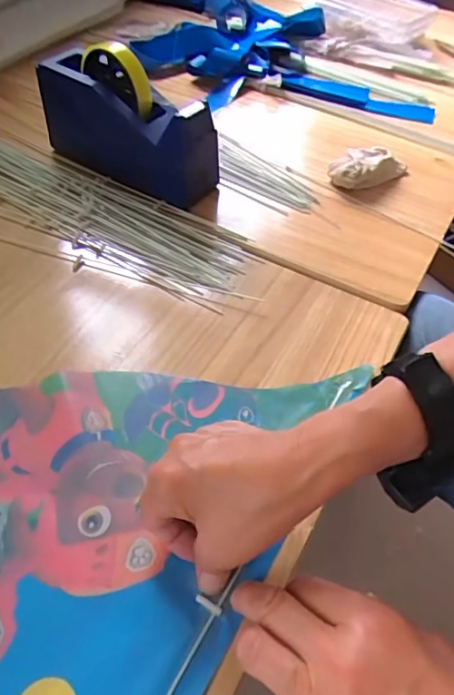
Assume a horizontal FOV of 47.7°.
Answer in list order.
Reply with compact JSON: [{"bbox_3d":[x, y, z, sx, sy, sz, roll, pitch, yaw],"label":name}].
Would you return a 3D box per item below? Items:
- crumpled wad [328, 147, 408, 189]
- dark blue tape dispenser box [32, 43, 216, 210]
[{"bbox_3d":[0.162,-0.208,0.590,0.094,0.028,0.042,-25,56,-21],"label":"crumpled wad"},{"bbox_3d":[-0.110,-0.239,0.556,0.208,0.104,0.058,28,55,19],"label":"dark blue tape dispenser box"}]

